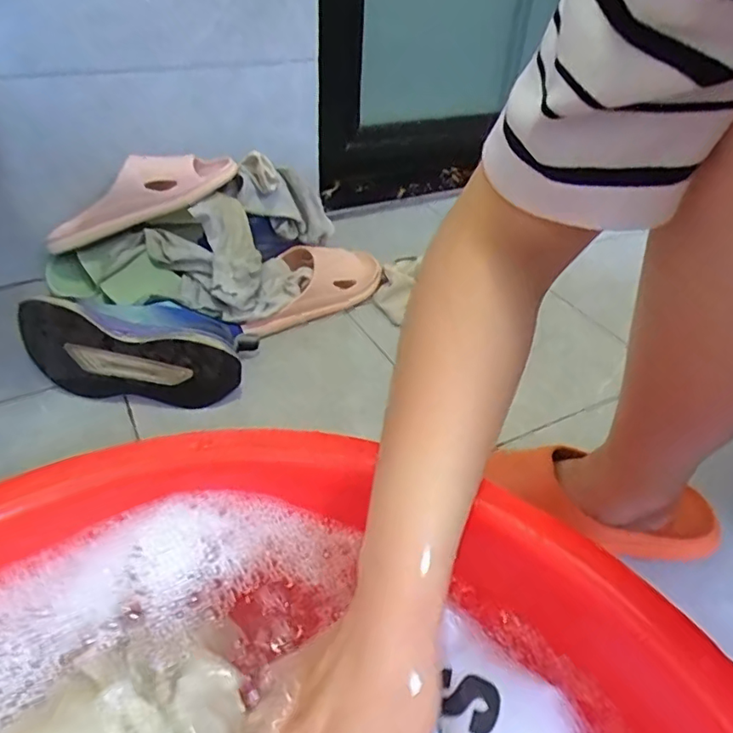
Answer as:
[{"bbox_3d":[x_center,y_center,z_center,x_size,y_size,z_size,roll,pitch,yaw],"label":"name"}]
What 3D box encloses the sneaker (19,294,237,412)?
[{"bbox_3d":[-0.255,-0.026,0.639,0.232,0.096,0.107,4,38,1],"label":"sneaker"}]

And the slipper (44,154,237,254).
[{"bbox_3d":[-0.309,-0.228,0.740,0.272,0.071,0.085,-22,39,8],"label":"slipper"}]

